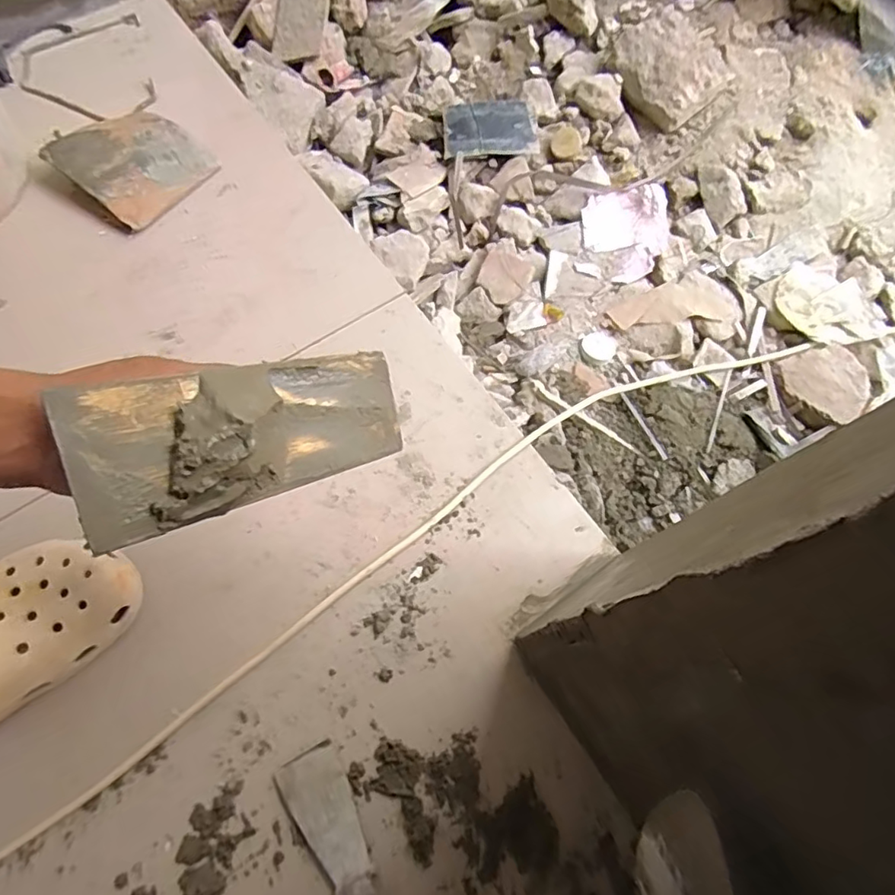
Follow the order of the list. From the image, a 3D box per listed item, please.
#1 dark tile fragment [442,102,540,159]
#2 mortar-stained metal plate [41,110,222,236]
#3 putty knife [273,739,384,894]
[{"bbox_3d":[0.057,-0.422,0.758,0.121,0.009,0.074,-4,86,-3],"label":"dark tile fragment"},{"bbox_3d":[-0.363,-0.330,0.666,0.140,0.039,0.137,37,71,12],"label":"mortar-stained metal plate"},{"bbox_3d":[-0.069,0.315,0.418,0.046,0.028,0.181,-29,72,-13],"label":"putty knife"}]

